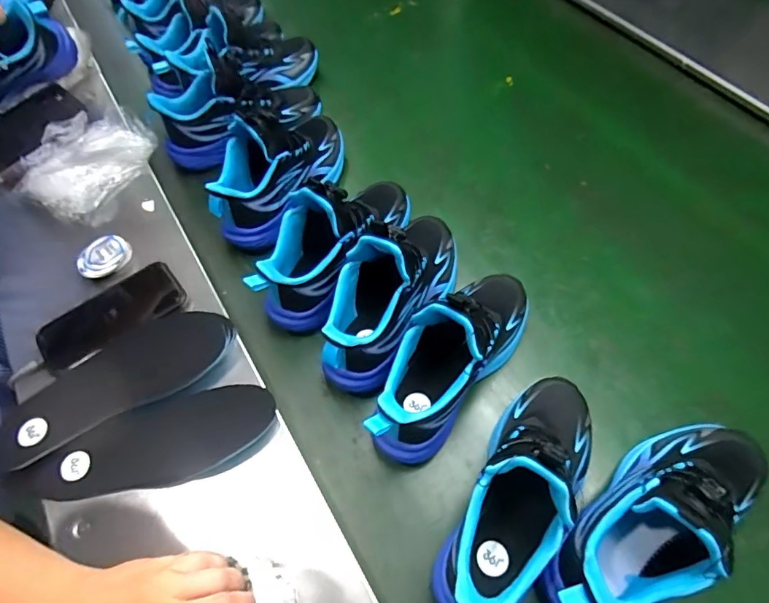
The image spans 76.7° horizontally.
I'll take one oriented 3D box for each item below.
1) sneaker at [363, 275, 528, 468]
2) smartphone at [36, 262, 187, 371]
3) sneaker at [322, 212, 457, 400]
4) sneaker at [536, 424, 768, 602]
[{"bbox_3d":[0.070,0.049,0.486,0.081,0.132,0.232,34,69,22],"label":"sneaker"},{"bbox_3d":[-0.318,0.017,0.567,0.162,0.015,0.062,-33,62,-13],"label":"smartphone"},{"bbox_3d":[0.006,-0.018,0.522,0.077,0.138,0.220,27,67,19],"label":"sneaker"},{"bbox_3d":[0.235,0.174,0.399,0.238,0.115,0.098,-33,62,-13],"label":"sneaker"}]

